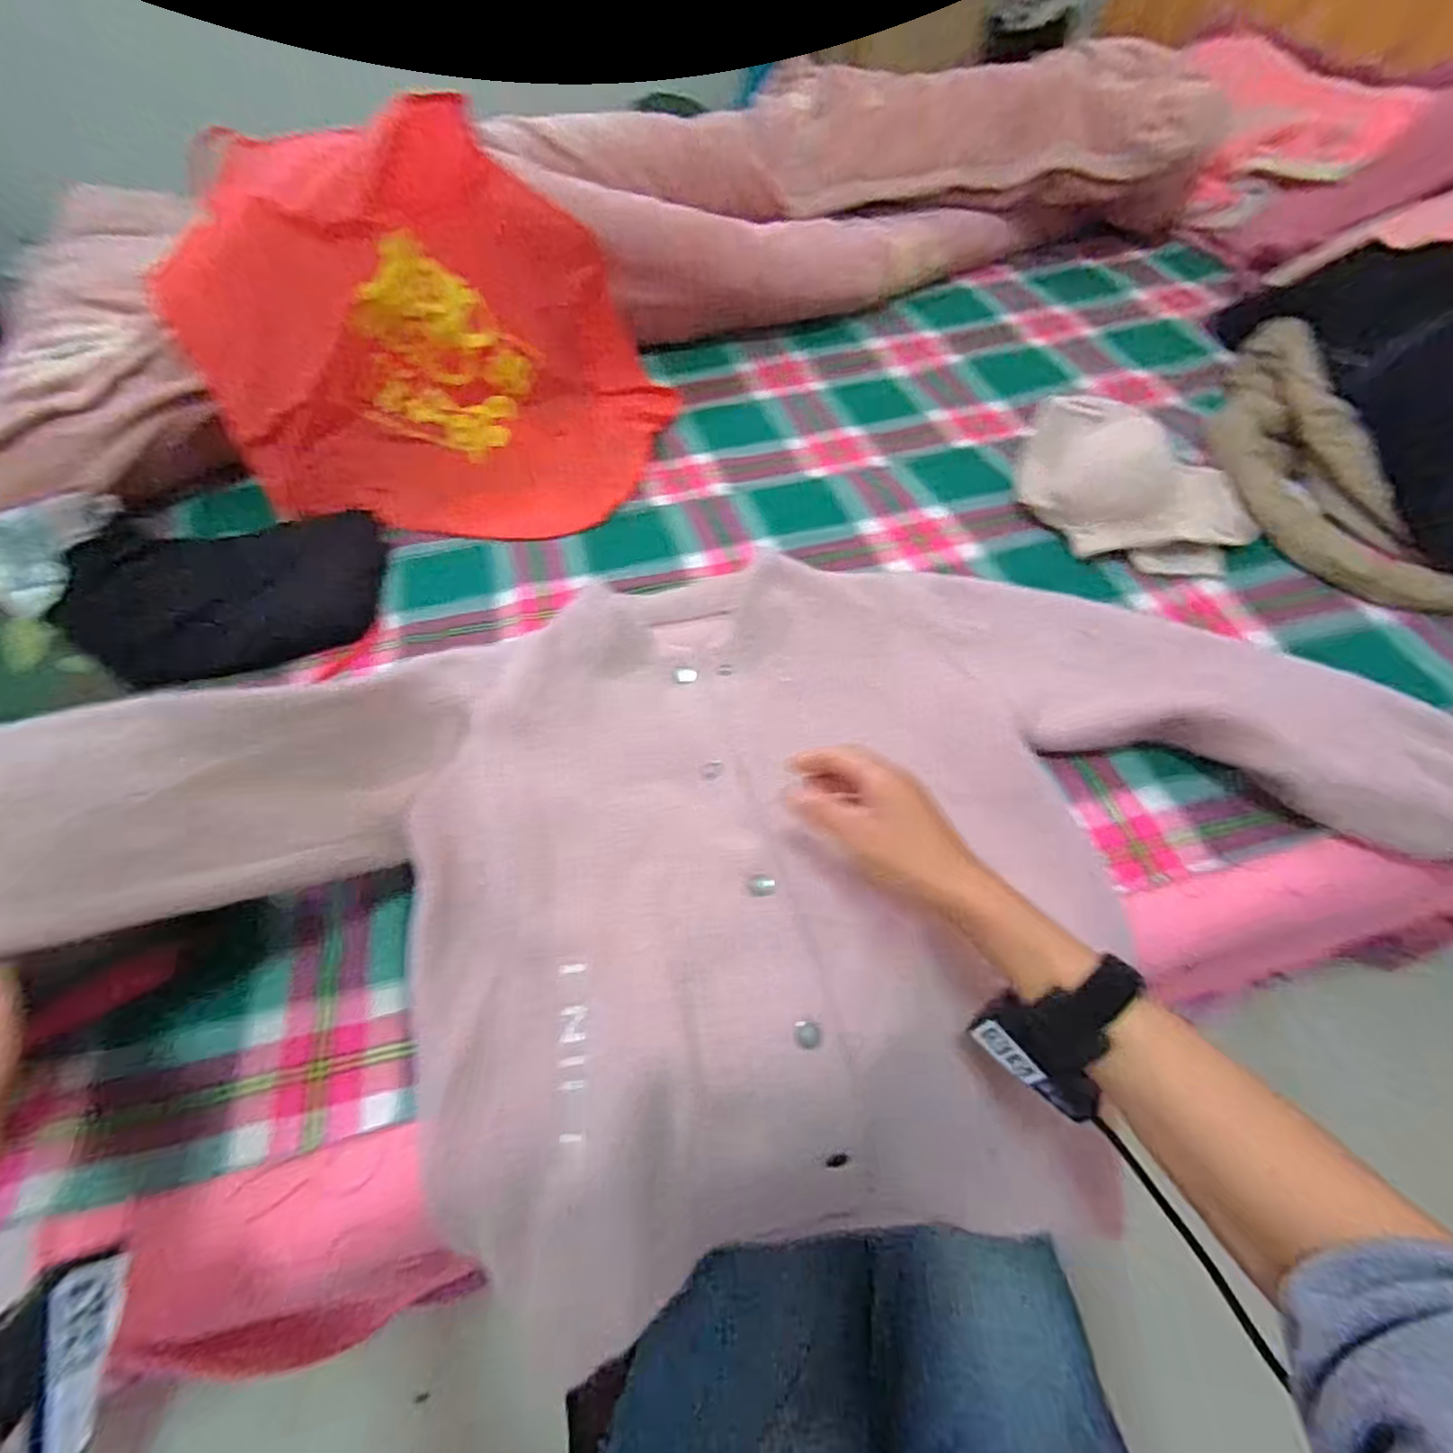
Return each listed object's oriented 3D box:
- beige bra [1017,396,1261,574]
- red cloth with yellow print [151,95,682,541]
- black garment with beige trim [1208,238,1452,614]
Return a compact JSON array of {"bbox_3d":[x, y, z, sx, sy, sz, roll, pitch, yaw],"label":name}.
[{"bbox_3d":[0.400,-0.242,0.682,0.135,0.088,0.235,-38,62,-21],"label":"beige bra"},{"bbox_3d":[-0.328,-0.434,0.775,0.480,0.455,0.105,-27,22,-13],"label":"red cloth with yellow print"},{"bbox_3d":[0.711,-0.381,0.712,0.301,0.161,0.552,15,58,13],"label":"black garment with beige trim"}]

